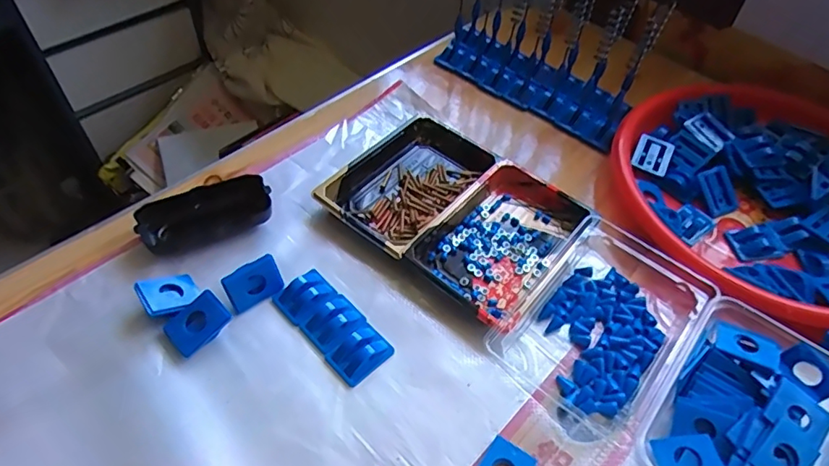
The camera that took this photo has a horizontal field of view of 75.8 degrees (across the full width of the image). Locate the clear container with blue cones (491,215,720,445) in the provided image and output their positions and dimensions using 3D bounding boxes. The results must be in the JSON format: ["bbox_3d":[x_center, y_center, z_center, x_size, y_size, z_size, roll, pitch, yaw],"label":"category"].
[{"bbox_3d":[0.156,0.065,0.426,0.118,0.025,0.184,34,57,22],"label":"clear container with blue cones"}]

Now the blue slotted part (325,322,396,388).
[{"bbox_3d":[-0.041,0.089,0.405,0.045,0.015,0.033,-36,61,-27],"label":"blue slotted part"}]

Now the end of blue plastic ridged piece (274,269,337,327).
[{"bbox_3d":[-0.088,0.050,0.432,0.044,0.012,0.038,-34,61,-26],"label":"end of blue plastic ridged piece"}]

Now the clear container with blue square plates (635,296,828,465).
[{"bbox_3d":[0.233,0.129,0.373,0.108,0.033,0.154,36,58,23],"label":"clear container with blue square plates"}]

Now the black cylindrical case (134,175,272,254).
[{"bbox_3d":[-0.183,-0.016,0.468,0.108,0.027,0.052,-18,55,-17],"label":"black cylindrical case"}]

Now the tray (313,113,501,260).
[{"bbox_3d":[-0.002,-0.051,0.512,0.108,0.021,0.165,33,57,21],"label":"tray"}]

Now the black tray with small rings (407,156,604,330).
[{"bbox_3d":[0.080,0.003,0.470,0.108,0.026,0.164,34,57,22],"label":"black tray with small rings"}]

